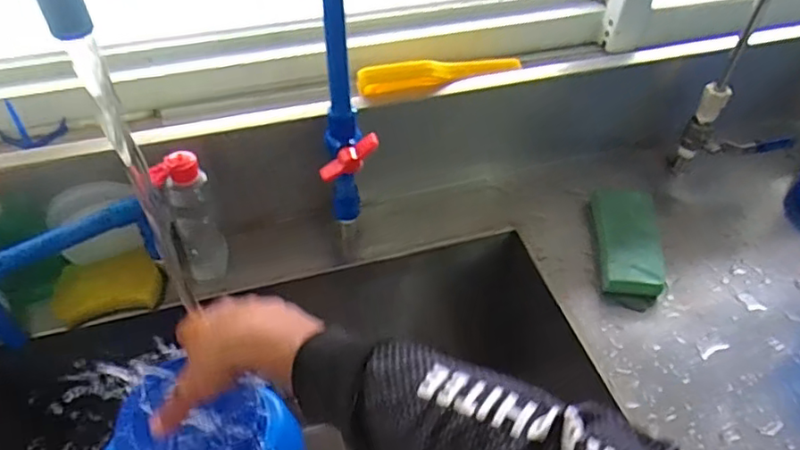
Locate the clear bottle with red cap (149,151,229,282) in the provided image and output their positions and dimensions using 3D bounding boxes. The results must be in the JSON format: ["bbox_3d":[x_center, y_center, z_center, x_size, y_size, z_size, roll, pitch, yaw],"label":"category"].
[{"bbox_3d":[-0.217,-0.011,0.617,0.057,0.153,0.058,-14,50,-16],"label":"clear bottle with red cap"}]

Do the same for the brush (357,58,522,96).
[{"bbox_3d":[0.050,-0.174,0.670,0.197,0.033,0.026,-16,51,-18],"label":"brush"}]

